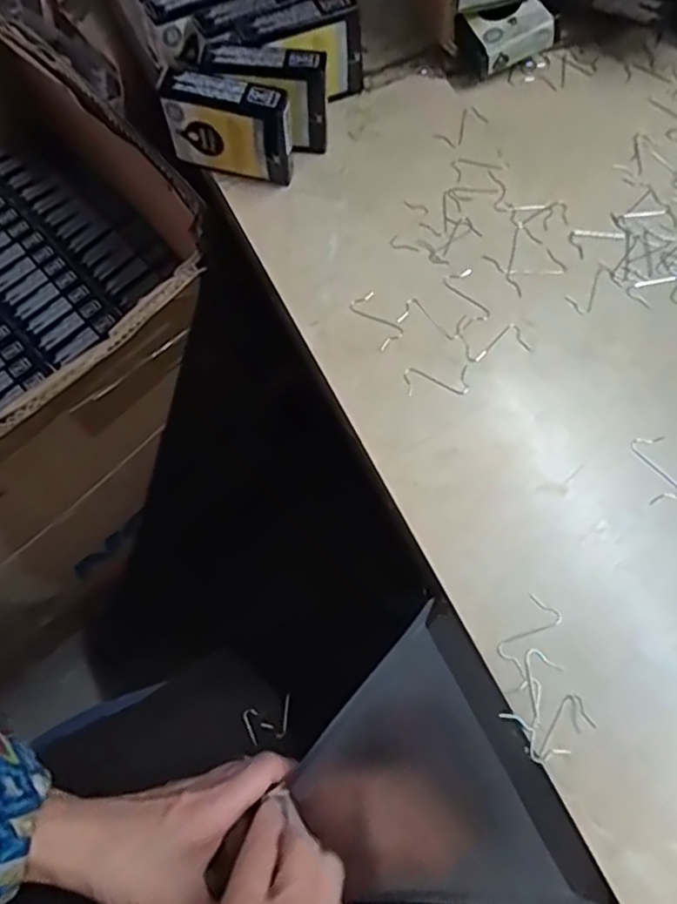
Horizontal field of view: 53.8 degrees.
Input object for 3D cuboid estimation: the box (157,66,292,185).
[{"bbox_3d":[-0.063,-0.190,0.395,0.072,0.061,0.023,12,69,6],"label":"box"}]

